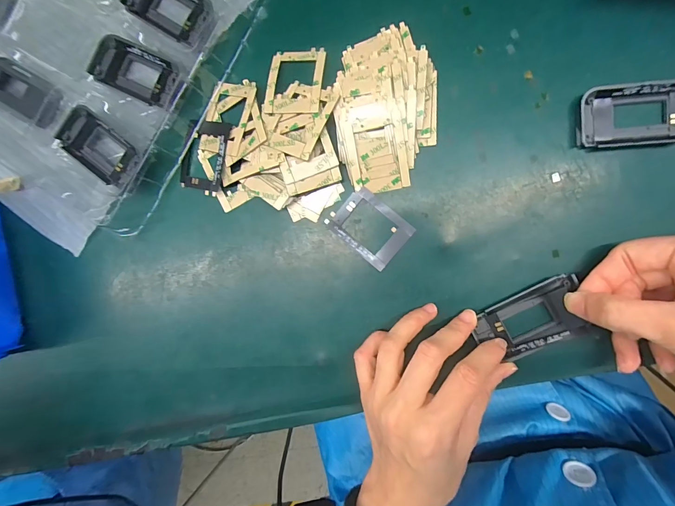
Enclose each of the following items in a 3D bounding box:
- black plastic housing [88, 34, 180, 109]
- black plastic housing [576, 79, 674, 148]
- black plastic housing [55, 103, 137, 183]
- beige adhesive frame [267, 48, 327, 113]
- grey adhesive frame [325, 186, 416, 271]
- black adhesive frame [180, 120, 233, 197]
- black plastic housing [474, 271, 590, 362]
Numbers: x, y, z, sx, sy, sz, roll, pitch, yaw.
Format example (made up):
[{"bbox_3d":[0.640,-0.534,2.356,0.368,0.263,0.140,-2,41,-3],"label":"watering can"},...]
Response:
[{"bbox_3d":[-0.157,-0.140,0.266,0.076,0.009,0.036,27,95,5],"label":"black plastic housing"},{"bbox_3d":[0.198,-0.090,0.224,0.077,0.010,0.038,-2,92,7],"label":"black plastic housing"},{"bbox_3d":[-0.186,-0.083,0.267,0.071,0.012,0.036,37,96,4],"label":"black plastic housing"},{"bbox_3d":[-0.030,-0.124,0.248,0.040,0.004,0.053,3,76,9],"label":"beige adhesive frame"},{"bbox_3d":[0.024,-0.019,0.252,0.054,0.004,0.039,41,97,4],"label":"grey adhesive frame"},{"bbox_3d":[-0.101,-0.074,0.264,0.037,0.005,0.054,14,94,16],"label":"black adhesive frame"},{"bbox_3d":[0.131,0.047,0.235,0.072,0.011,0.037,-29,89,7],"label":"black plastic housing"}]

